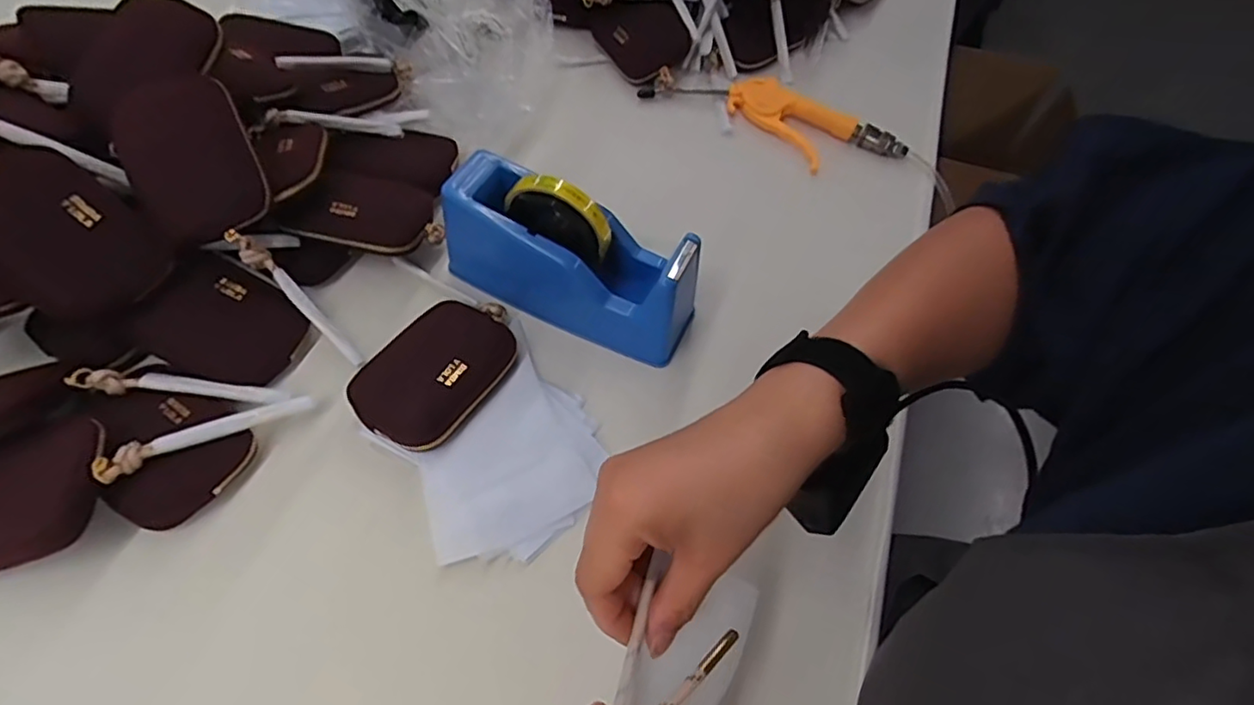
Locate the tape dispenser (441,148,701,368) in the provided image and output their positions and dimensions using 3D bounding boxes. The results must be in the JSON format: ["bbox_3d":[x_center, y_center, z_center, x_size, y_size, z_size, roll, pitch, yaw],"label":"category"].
[{"bbox_3d":[-0.043,-0.076,0.474,0.199,0.114,0.068,25,60,11],"label":"tape dispenser"}]

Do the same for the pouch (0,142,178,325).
[{"bbox_3d":[-0.380,-0.080,0.405,0.118,0.020,0.085,47,65,-16],"label":"pouch"}]

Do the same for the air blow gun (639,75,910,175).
[{"bbox_3d":[0.155,-0.252,0.641,0.267,0.026,0.082,30,61,13],"label":"air blow gun"}]

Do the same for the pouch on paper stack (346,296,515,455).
[{"bbox_3d":[-0.135,0.011,0.445,0.079,0.036,0.129,30,61,13],"label":"pouch on paper stack"}]

